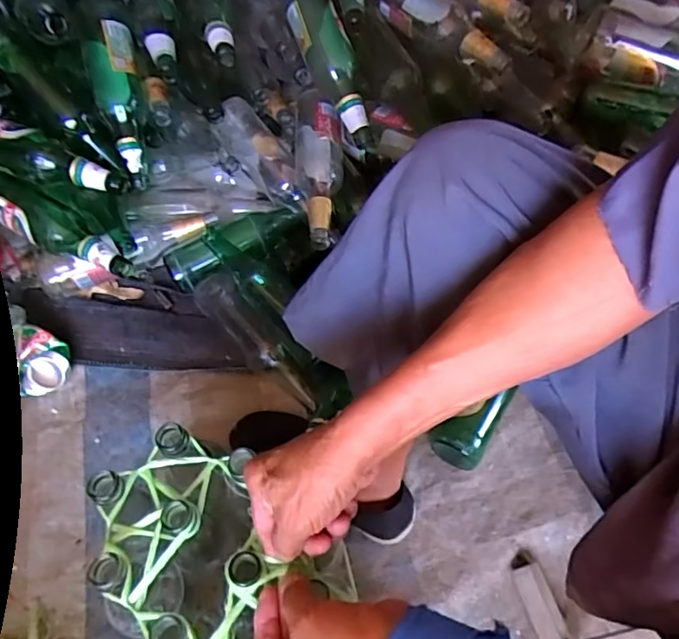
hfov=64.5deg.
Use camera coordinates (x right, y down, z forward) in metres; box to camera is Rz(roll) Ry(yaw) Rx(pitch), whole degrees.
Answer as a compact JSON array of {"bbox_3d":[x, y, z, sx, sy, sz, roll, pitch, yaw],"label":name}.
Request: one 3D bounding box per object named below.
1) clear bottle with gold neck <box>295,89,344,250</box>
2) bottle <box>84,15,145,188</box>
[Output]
[{"bbox_3d":[-0.029,-0.213,0.759,0.065,0.082,0.235,-2,60,-3],"label":"clear bottle with gold neck"},{"bbox_3d":[-0.300,-0.290,0.730,0.067,0.056,0.216,-12,89,-8],"label":"bottle"}]

